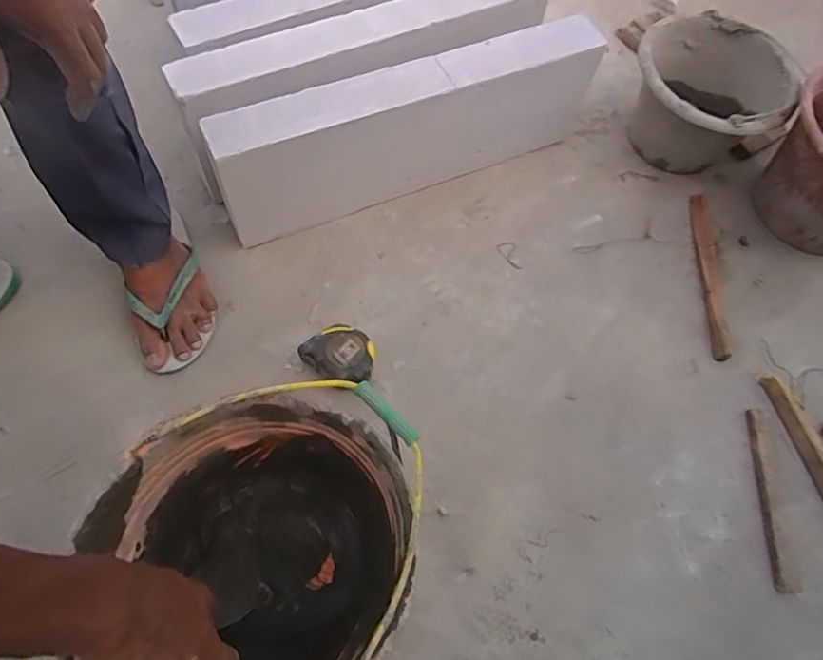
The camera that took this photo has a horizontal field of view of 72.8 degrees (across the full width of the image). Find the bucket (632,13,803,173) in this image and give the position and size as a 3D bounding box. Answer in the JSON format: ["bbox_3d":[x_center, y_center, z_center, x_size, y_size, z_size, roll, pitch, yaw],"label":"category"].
[{"bbox_3d":[0.484,-0.387,0.945,0.228,0.172,0.237,1,64,-3],"label":"bucket"}]

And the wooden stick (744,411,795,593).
[{"bbox_3d":[0.466,0.217,0.731,0.020,0.011,0.229,5,64,-1],"label":"wooden stick"}]

